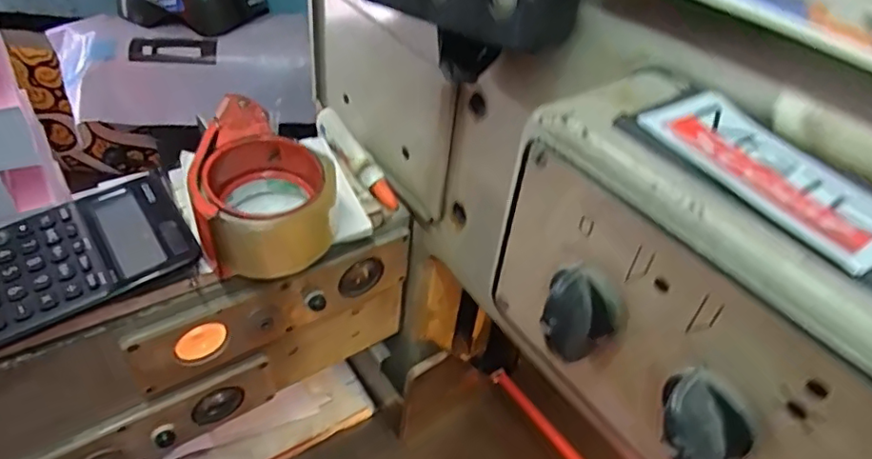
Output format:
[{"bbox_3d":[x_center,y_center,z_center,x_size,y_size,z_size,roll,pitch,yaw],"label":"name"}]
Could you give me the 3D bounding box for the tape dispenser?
[{"bbox_3d":[-0.121,-0.032,0.418,0.094,0.066,0.124,-5,44,-12],"label":"tape dispenser"}]

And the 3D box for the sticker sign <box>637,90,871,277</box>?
[{"bbox_3d":[0.114,-0.020,0.195,0.044,0.004,0.085,-20,51,-24],"label":"sticker sign"}]

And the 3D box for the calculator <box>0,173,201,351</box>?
[{"bbox_3d":[-0.244,0.017,0.381,0.143,0.024,0.106,-23,50,-28],"label":"calculator"}]

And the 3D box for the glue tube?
[{"bbox_3d":[-0.067,-0.060,0.495,0.022,0.026,0.104,-33,80,-35],"label":"glue tube"}]

